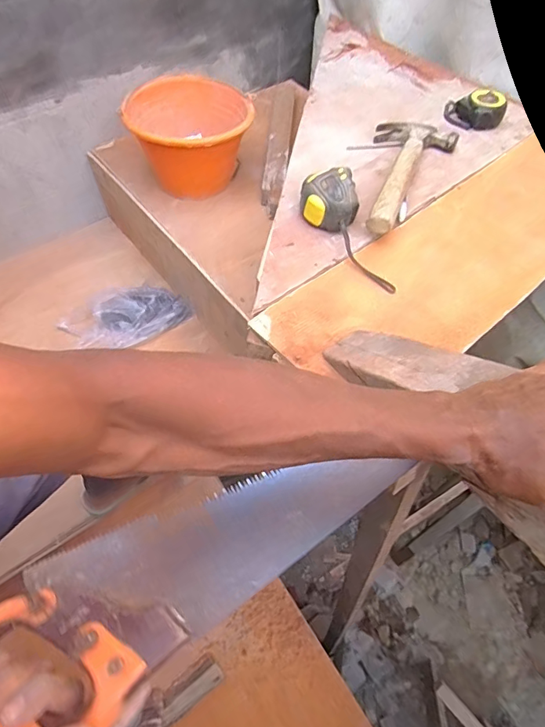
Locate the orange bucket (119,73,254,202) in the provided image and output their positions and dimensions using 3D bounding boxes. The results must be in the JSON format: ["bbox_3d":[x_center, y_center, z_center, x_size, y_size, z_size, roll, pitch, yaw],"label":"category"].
[{"bbox_3d":[-0.165,-0.451,0.953,0.232,0.150,0.232,1,58,-2],"label":"orange bucket"}]

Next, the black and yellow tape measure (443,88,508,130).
[{"bbox_3d":[0.356,-0.447,0.806,0.101,0.048,0.075,21,59,10],"label":"black and yellow tape measure"}]

